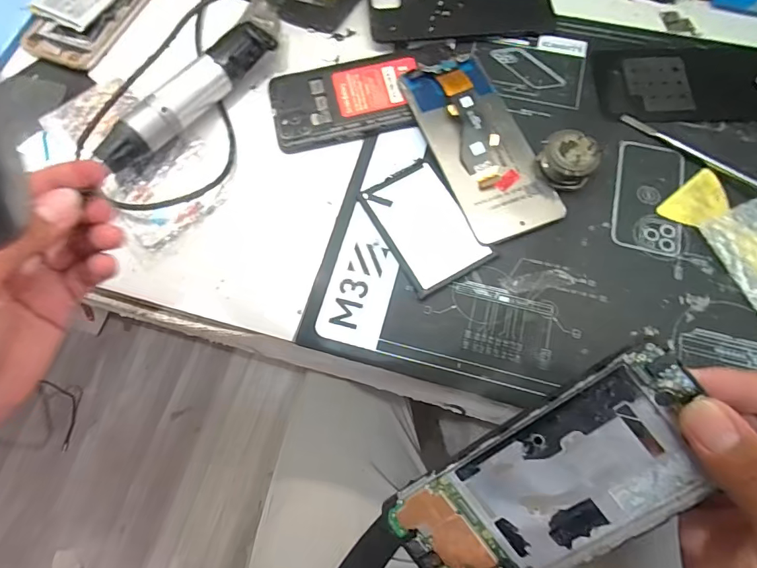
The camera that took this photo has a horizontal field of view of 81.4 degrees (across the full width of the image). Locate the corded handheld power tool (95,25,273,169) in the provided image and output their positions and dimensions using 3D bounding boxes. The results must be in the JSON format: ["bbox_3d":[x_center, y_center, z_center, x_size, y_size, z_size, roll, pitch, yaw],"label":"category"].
[{"bbox_3d":[-0.146,-0.144,0.340,0.026,0.034,0.156,41,77,15],"label":"corded handheld power tool"}]

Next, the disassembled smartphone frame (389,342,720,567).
[{"bbox_3d":[0.080,0.097,0.209,0.154,0.005,0.071,-41,87,14],"label":"disassembled smartphone frame"}]

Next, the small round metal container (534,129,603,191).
[{"bbox_3d":[0.136,-0.088,0.318,0.038,0.024,0.038,-1,71,2],"label":"small round metal container"}]

